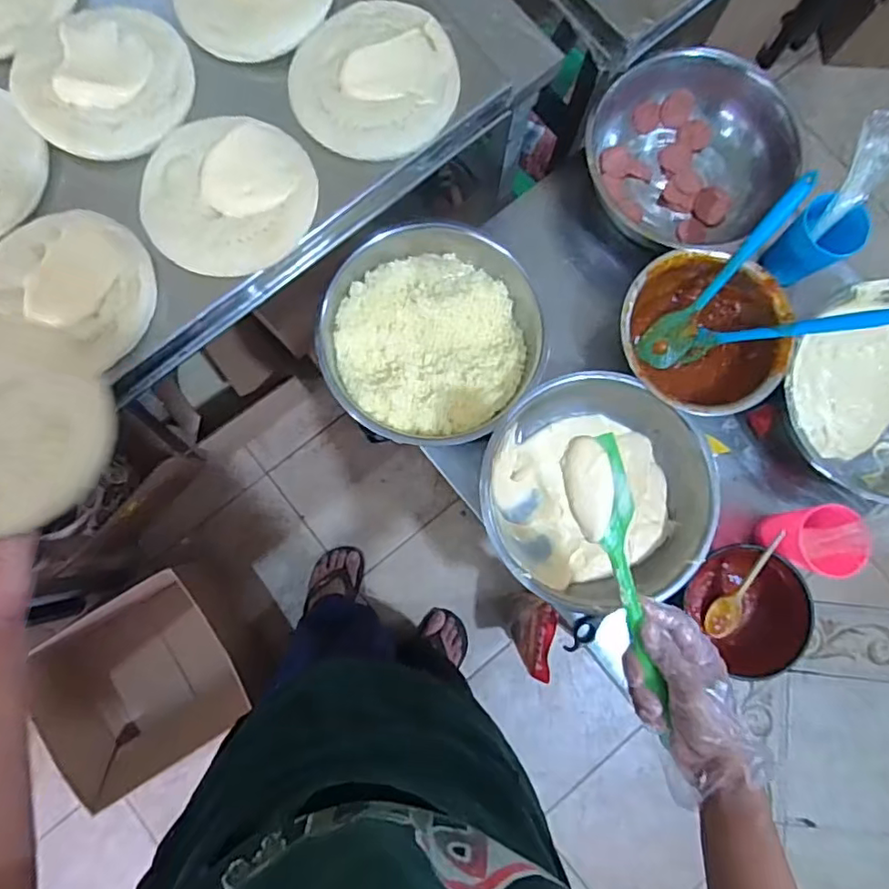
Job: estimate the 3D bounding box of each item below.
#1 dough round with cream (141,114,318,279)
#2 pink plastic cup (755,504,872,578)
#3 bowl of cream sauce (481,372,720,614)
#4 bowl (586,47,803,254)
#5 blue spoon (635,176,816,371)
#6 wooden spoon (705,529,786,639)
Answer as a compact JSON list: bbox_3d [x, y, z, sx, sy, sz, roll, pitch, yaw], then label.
[{"bbox_3d":[-0.188,-0.219,0.503,0.141,0.023,0.145,0,82,-2],"label":"dough round with cream"},{"bbox_3d":[0.407,0.108,0.662,0.075,0.102,0.074,0,82,-2],"label":"pink plastic cup"},{"bbox_3d":[0.173,0.051,0.683,0.257,0.081,0.246,0,82,-2],"label":"bowl of cream sauce"},{"bbox_3d":[0.293,-0.354,0.731,0.233,0.139,0.210,39,83,4],"label":"bowl"},{"bbox_3d":[0.329,-0.201,0.694,0.051,0.027,0.257,38,108,3],"label":"blue spoon"},{"bbox_3d":[0.348,0.160,0.673,0.034,0.021,0.151,18,117,1],"label":"wooden spoon"}]

